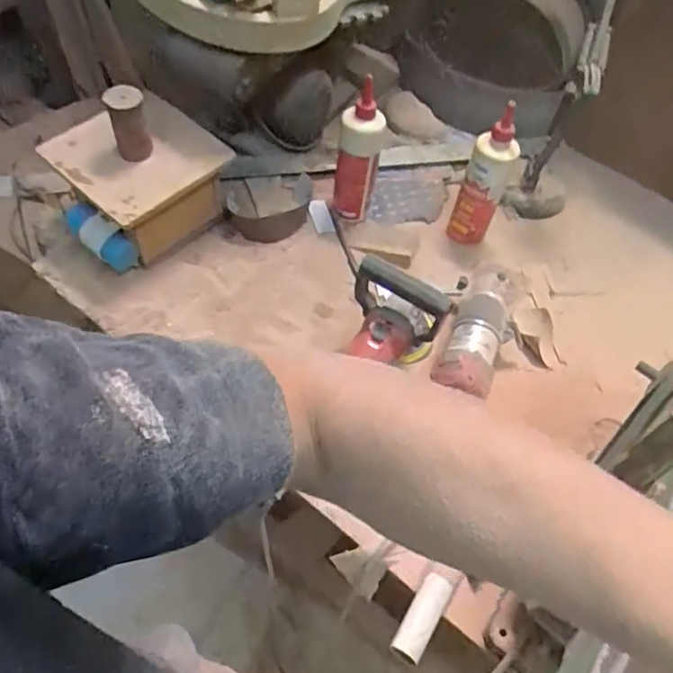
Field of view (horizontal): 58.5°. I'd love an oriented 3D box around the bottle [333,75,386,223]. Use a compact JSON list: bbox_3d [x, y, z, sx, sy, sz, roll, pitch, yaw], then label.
[{"bbox_3d":[0.033,-0.277,0.940,0.065,0.208,0.051,6,55,-3],"label":"bottle"}]

